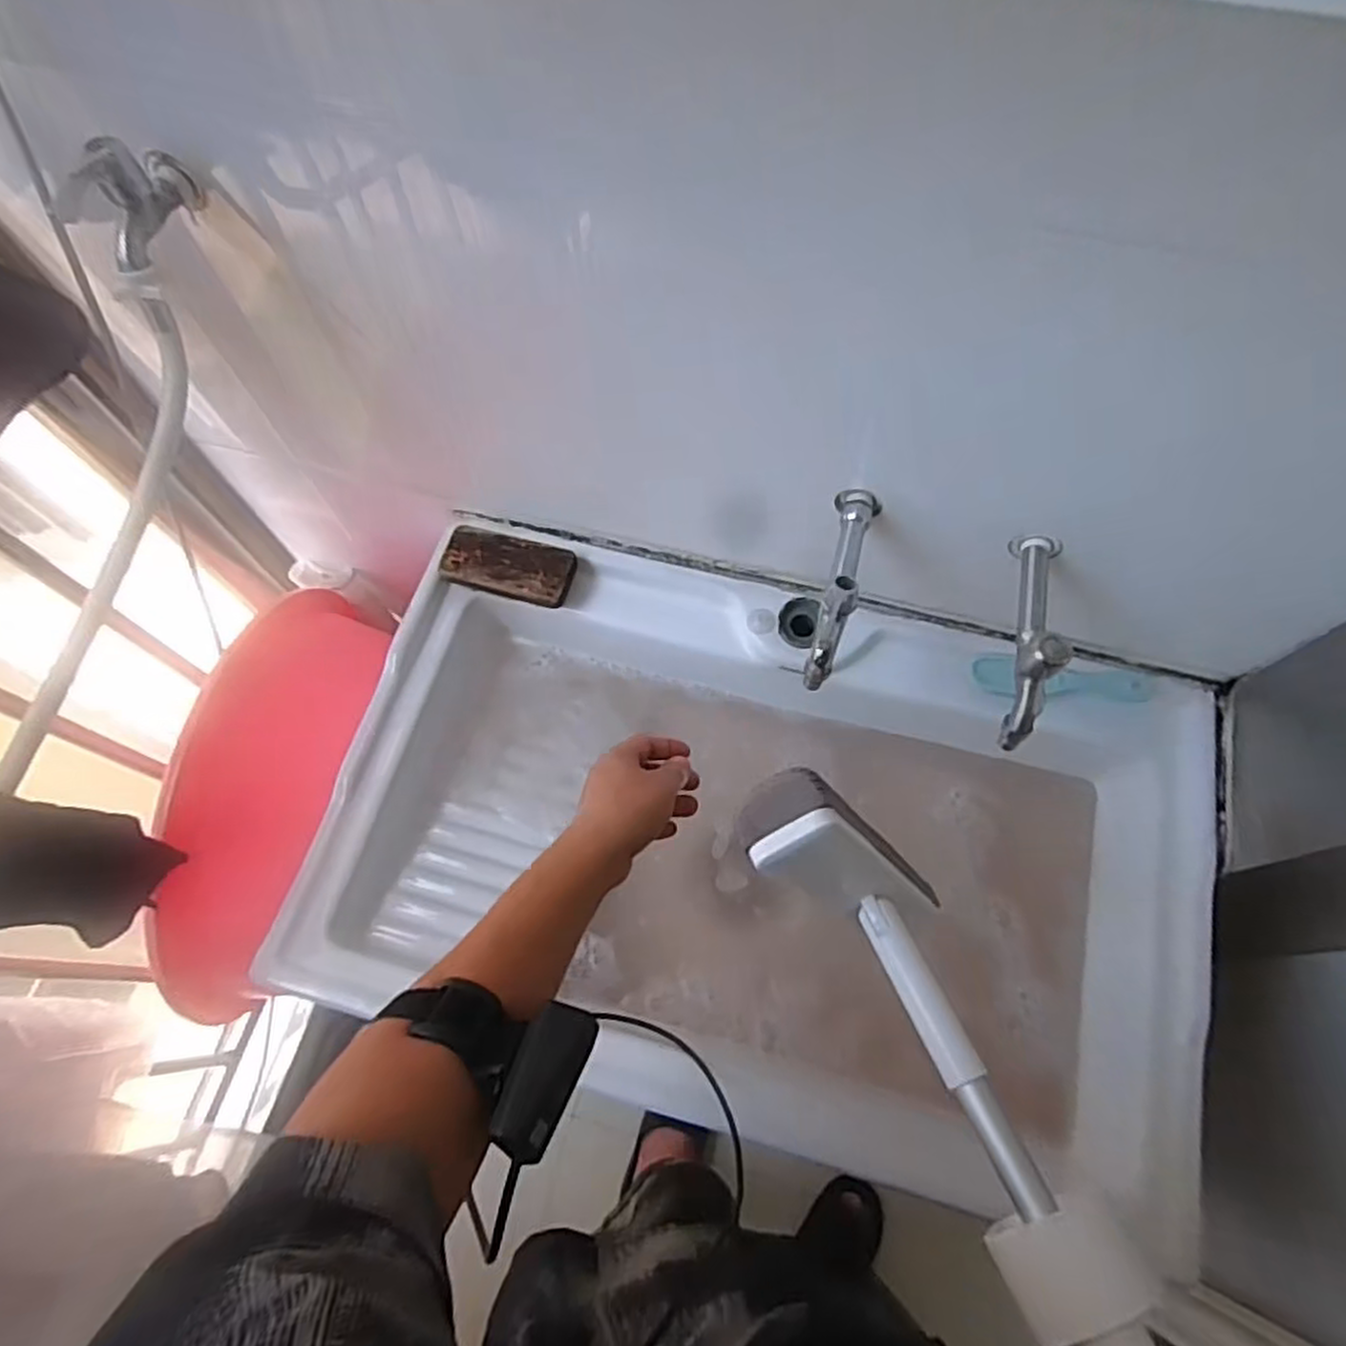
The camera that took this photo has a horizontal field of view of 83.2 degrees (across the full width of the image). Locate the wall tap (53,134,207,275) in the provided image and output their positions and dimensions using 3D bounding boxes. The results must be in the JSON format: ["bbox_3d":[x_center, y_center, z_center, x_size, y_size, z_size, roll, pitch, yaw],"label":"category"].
[{"bbox_3d":[-0.369,-0.323,0.513,0.037,0.064,0.092,12,67,6],"label":"wall tap"}]

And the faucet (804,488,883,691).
[{"bbox_3d":[0.136,-0.081,0.620,0.036,0.091,0.160,17,67,8],"label":"faucet"}]

